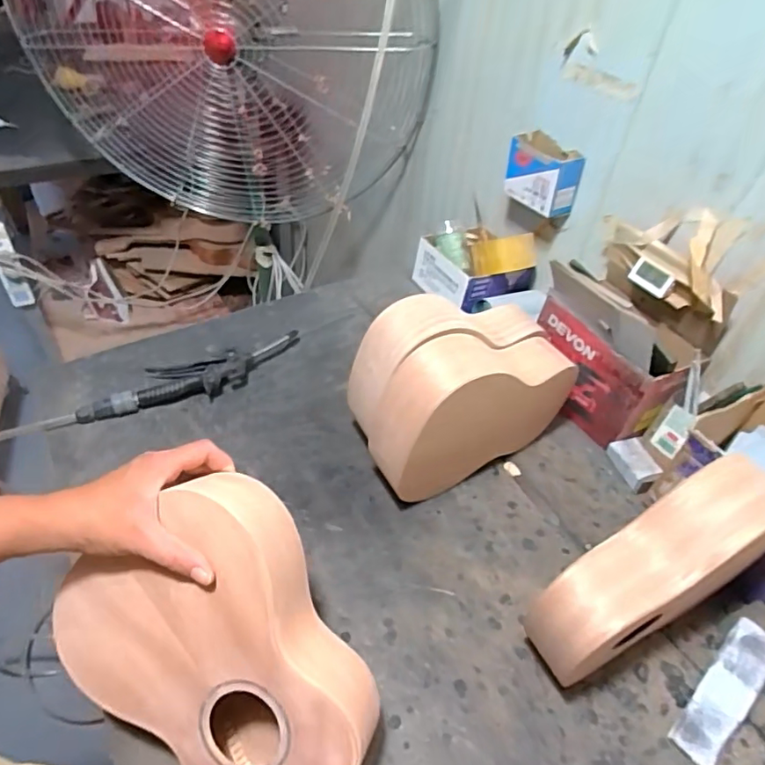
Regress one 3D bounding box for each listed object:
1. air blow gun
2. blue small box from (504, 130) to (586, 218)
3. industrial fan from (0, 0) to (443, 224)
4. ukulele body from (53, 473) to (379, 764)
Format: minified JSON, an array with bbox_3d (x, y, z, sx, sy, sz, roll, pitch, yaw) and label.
[{"bbox_3d":[-0.270,-0.013,0.798,0.318,0.036,0.089,-13,47,-17],"label":"air blow gun"},{"bbox_3d":[0.247,-0.318,0.854,0.057,0.087,0.114,-23,51,-26],"label":"blue small box"},{"bbox_3d":[-0.284,-0.628,1.013,0.752,0.689,0.278,4,45,-1],"label":"industrial fan"},{"bbox_3d":[-0.135,0.217,0.453,0.200,0.066,0.234,-36,83,8],"label":"ukulele body"}]

